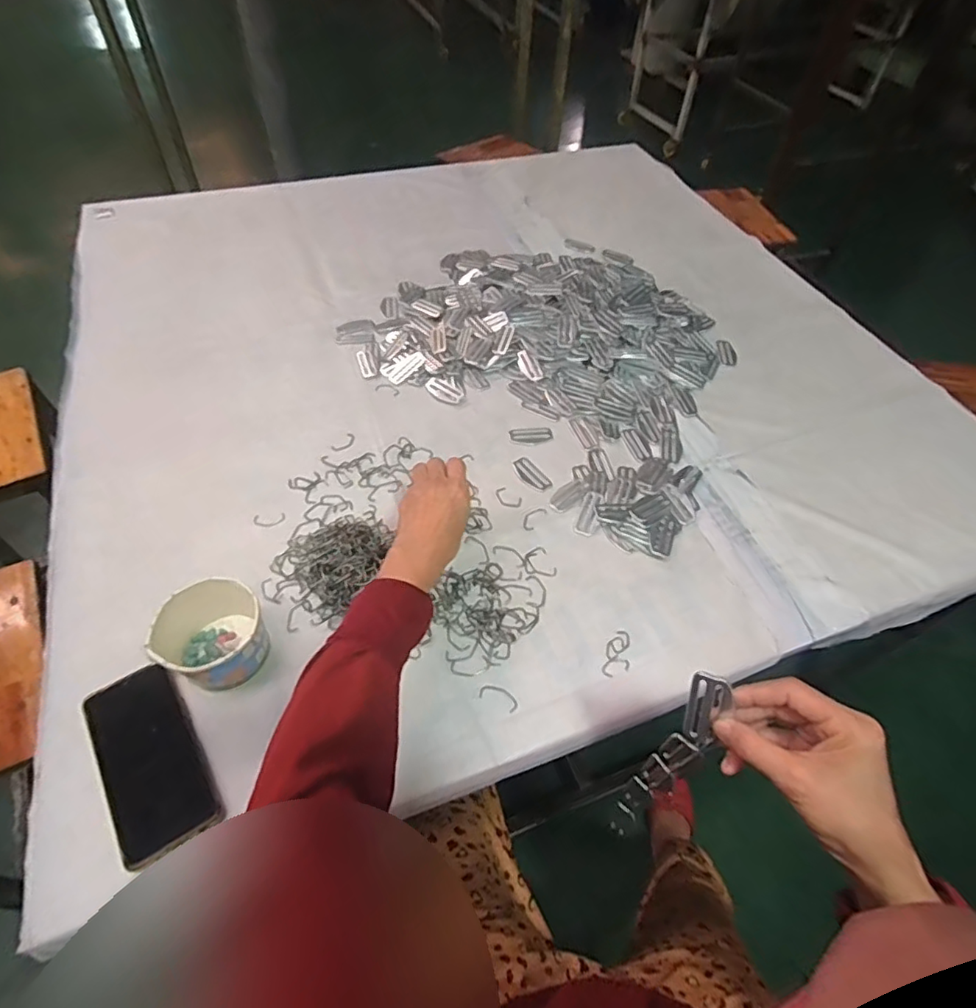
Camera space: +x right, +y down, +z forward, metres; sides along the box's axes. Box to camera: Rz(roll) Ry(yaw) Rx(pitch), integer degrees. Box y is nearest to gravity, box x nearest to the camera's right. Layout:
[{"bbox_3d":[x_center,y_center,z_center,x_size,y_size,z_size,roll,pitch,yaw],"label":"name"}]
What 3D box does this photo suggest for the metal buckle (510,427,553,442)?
[{"bbox_3d":[0.060,-0.096,0.801,0.058,0.005,0.024,-2,52,-6],"label":"metal buckle"}]

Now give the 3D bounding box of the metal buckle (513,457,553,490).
[{"bbox_3d":[0.057,-0.039,0.754,0.029,0.004,0.060,-29,59,-24],"label":"metal buckle"}]

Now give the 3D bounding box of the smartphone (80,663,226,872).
[{"bbox_3d":[-0.303,0.228,0.519,0.077,0.017,0.168,-27,59,-23],"label":"smartphone"}]

